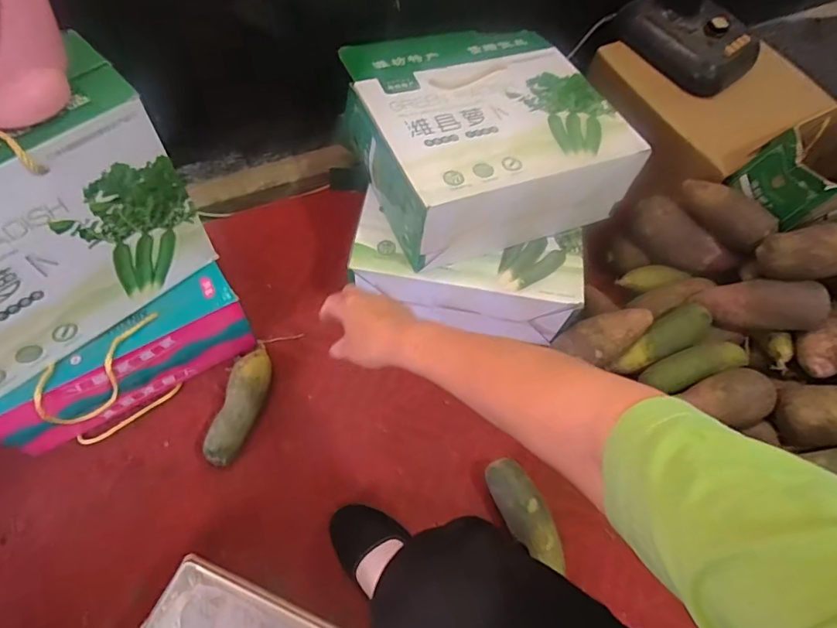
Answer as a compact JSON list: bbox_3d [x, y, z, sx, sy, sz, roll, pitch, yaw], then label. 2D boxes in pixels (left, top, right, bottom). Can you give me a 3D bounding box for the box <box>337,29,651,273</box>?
[{"bbox_3d":[0.093,-0.276,0.777,0.354,0.136,0.339,-18,64,-13],"label":"box"}]

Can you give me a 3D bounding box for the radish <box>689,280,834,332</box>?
[{"bbox_3d":[0.517,-0.012,0.757,0.168,0.069,0.063,1,61,11],"label":"radish"}]

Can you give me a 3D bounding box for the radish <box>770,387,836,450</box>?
[{"bbox_3d":[0.594,0.137,0.714,0.162,0.064,0.087,-9,63,-9],"label":"radish"}]

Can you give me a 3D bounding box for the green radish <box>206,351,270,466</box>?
[{"bbox_3d":[-0.256,0.135,0.735,0.058,0.047,0.170,8,61,0],"label":"green radish"}]

